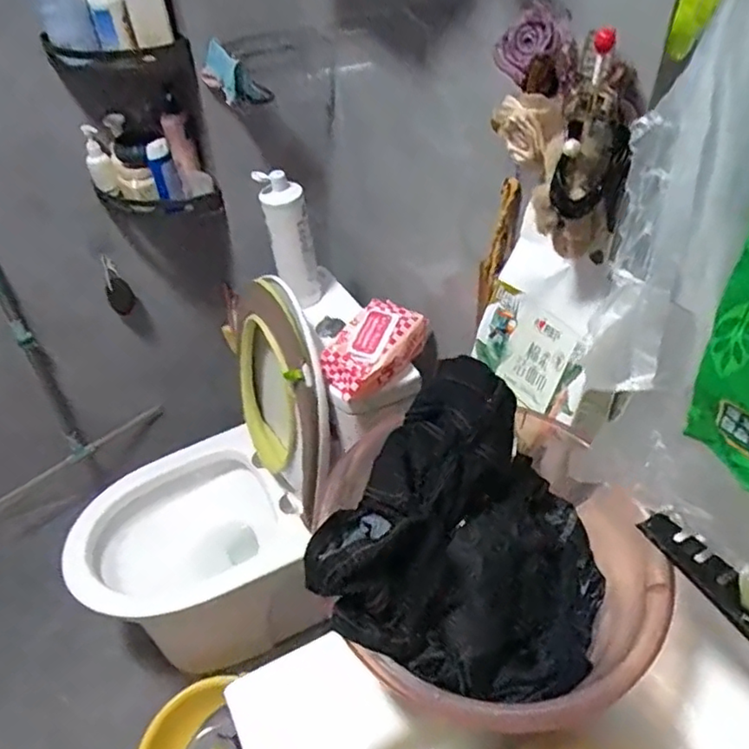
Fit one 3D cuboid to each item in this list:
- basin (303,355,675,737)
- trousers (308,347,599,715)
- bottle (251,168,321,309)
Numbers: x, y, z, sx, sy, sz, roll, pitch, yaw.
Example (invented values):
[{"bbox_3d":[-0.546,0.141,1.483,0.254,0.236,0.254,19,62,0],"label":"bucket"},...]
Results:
[{"bbox_3d":[0.123,0.169,0.610,0.316,0.166,0.338,20,47,23],"label":"basin"},{"bbox_3d":[0.102,0.170,0.597,0.250,0.162,0.294,24,49,26],"label":"trousers"},{"bbox_3d":[-0.147,-0.234,1.077,0.086,0.242,0.065,-10,43,-7],"label":"bottle"}]

